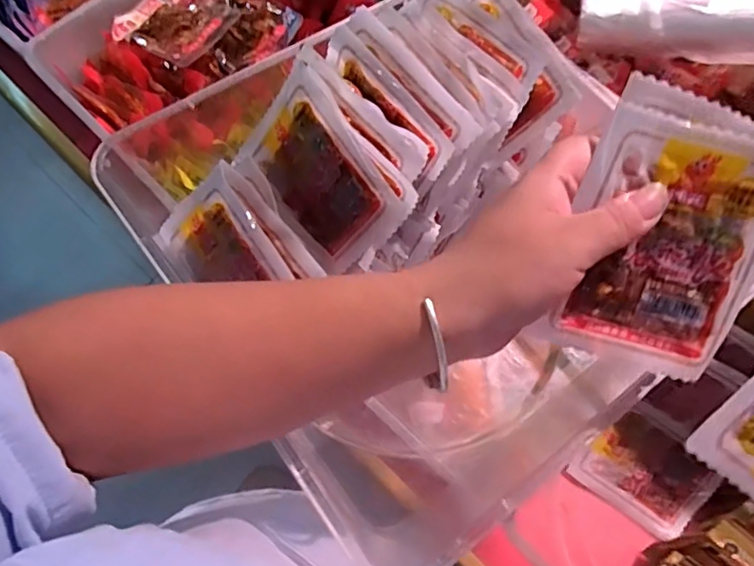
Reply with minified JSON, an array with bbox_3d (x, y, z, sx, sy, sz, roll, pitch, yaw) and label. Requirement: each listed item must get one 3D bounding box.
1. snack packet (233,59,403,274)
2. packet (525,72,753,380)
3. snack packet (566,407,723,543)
[{"bbox_3d":[-0.039,-0.069,0.379,0.110,0.089,0.009,52,42,7],"label":"snack packet"},{"bbox_3d":[0.130,-0.019,0.265,0.090,0.011,0.119,20,106,-4],"label":"packet"},{"bbox_3d":[0.248,0.176,0.546,0.107,0.005,0.084,36,95,13],"label":"snack packet"}]

